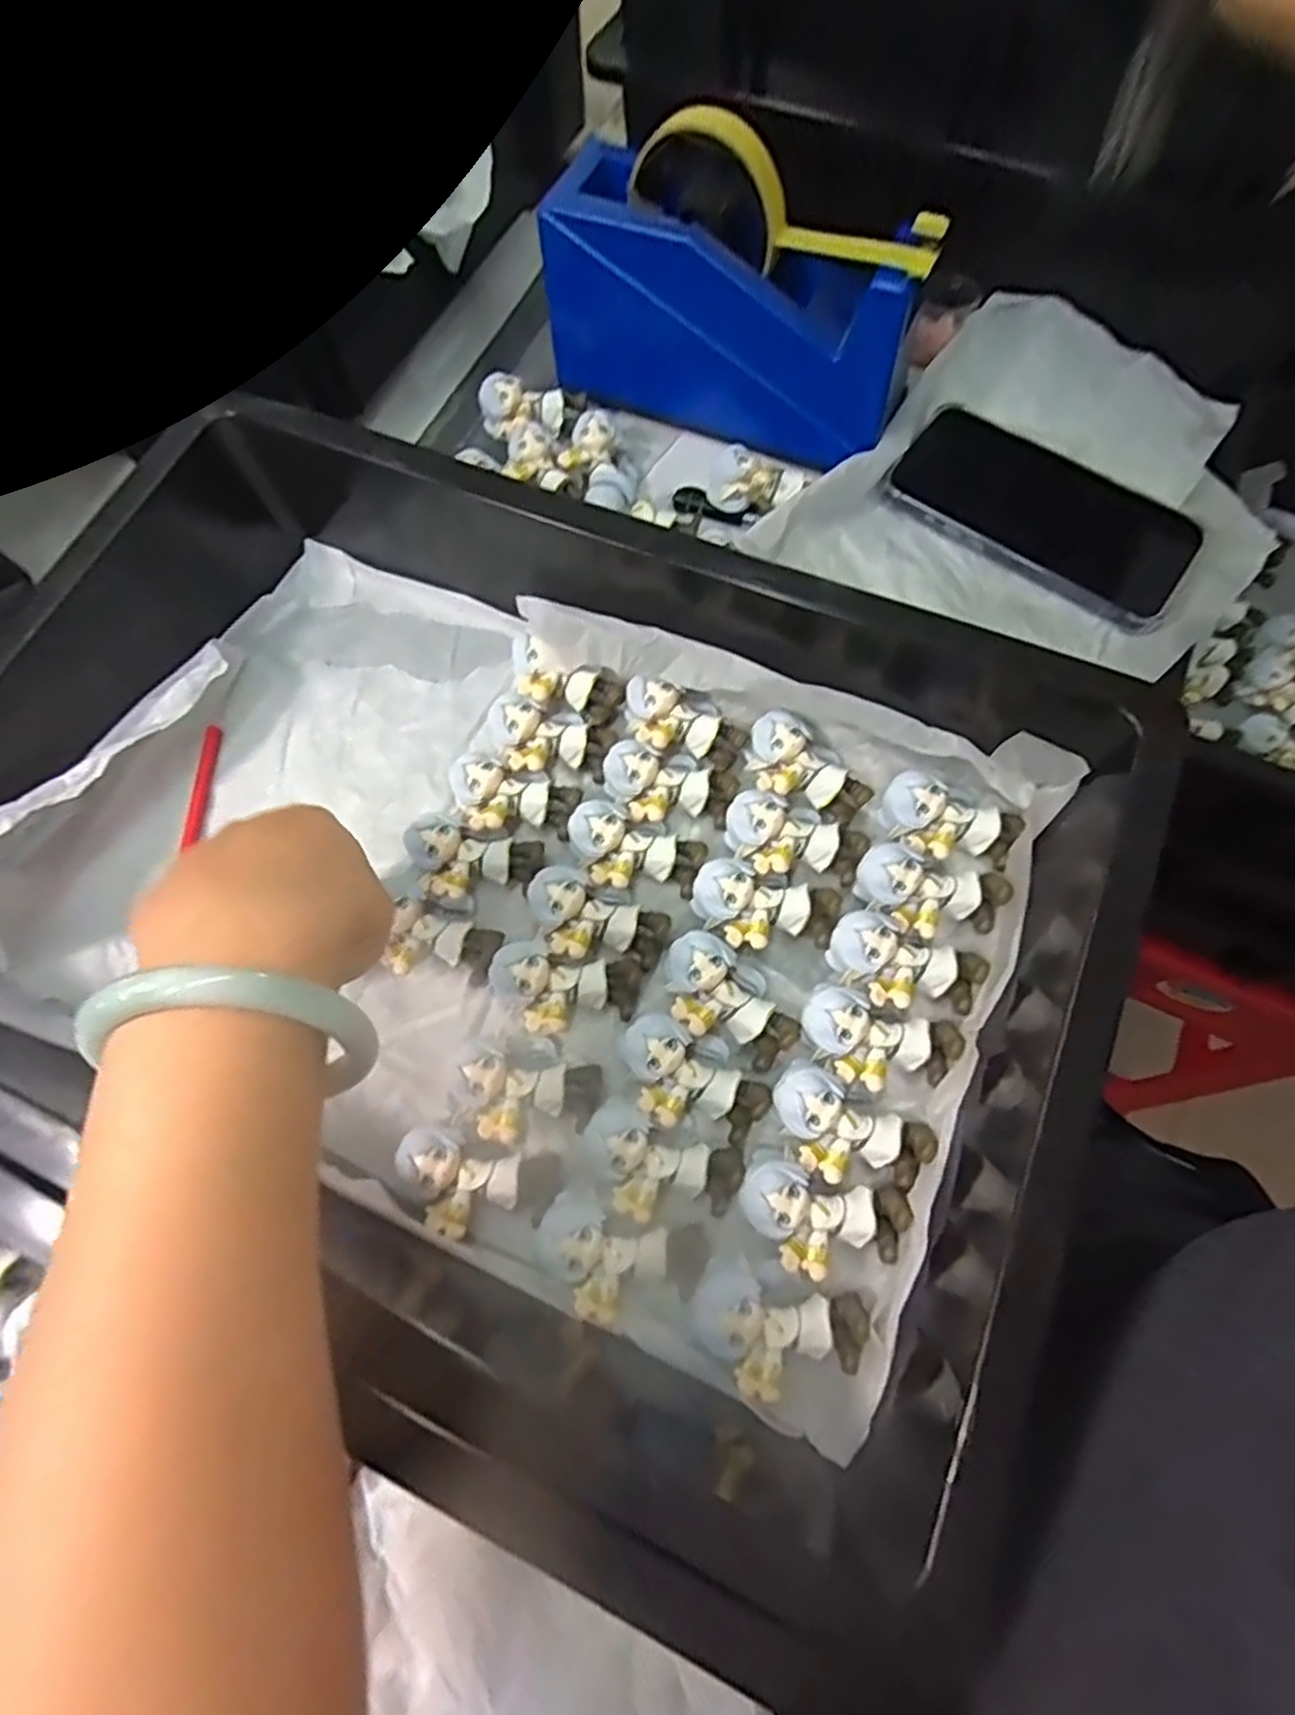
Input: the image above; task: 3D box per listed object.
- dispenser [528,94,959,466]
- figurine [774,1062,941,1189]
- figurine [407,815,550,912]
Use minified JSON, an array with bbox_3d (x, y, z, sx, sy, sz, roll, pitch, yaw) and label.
[{"bbox_3d":[0.043,-0.298,0.379,0.197,0.106,0.061,19,72,8],"label":"dispenser"},{"bbox_3d":[0.079,0.110,0.283,0.063,0.023,0.035,27,73,11],"label":"figurine"},{"bbox_3d":[-0.080,0.006,0.326,0.059,0.025,0.038,14,71,7],"label":"figurine"}]

